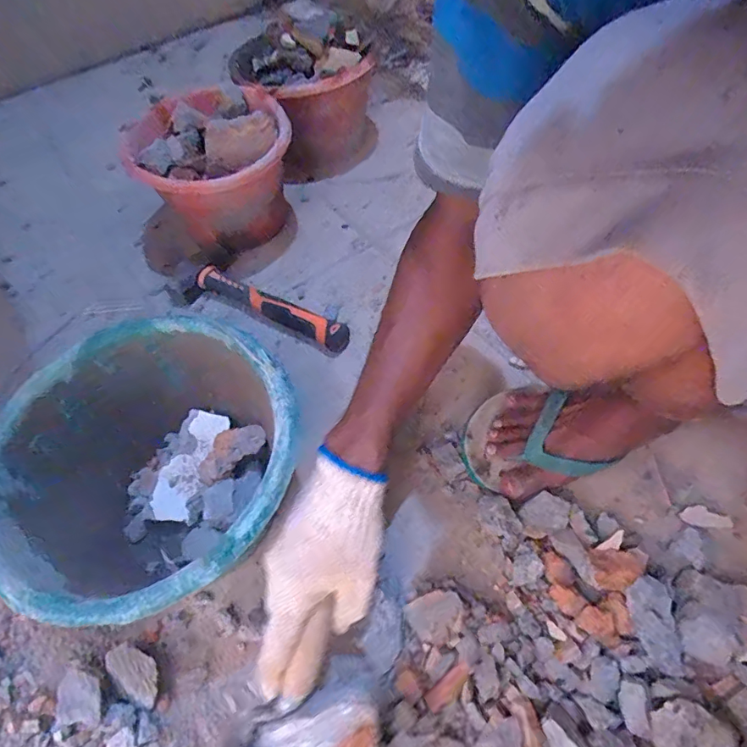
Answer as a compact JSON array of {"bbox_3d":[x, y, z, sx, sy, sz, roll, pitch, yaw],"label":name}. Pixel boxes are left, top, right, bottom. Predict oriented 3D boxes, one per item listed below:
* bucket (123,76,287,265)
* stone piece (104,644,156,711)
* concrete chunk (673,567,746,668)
[{"bbox_3d":[-0.226,-0.309,0.756,0.209,0.185,0.264,-13,55,-4],"label":"bucket"},{"bbox_3d":[-0.210,0.263,0.426,0.057,0.006,0.033,37,88,12],"label":"stone piece"},{"bbox_3d":[0.290,0.207,0.419,0.051,0.031,0.073,21,59,18],"label":"concrete chunk"}]

